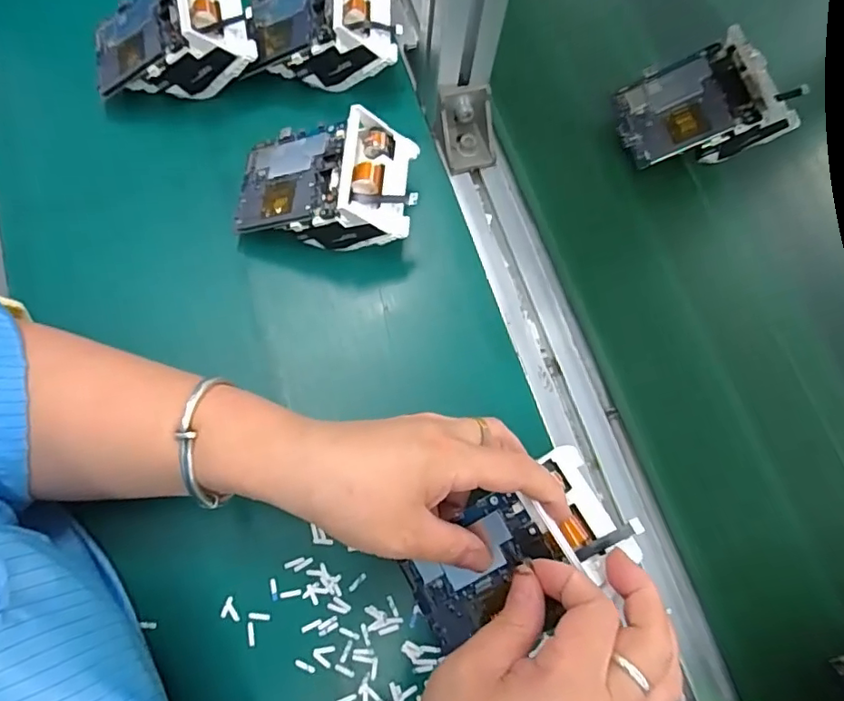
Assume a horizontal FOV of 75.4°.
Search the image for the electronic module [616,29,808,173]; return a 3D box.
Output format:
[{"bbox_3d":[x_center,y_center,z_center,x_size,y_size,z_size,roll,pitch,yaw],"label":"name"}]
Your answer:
[{"bbox_3d":[0.206,-0.176,0.401,0.117,0.050,0.079,-21,70,18],"label":"electronic module"}]

